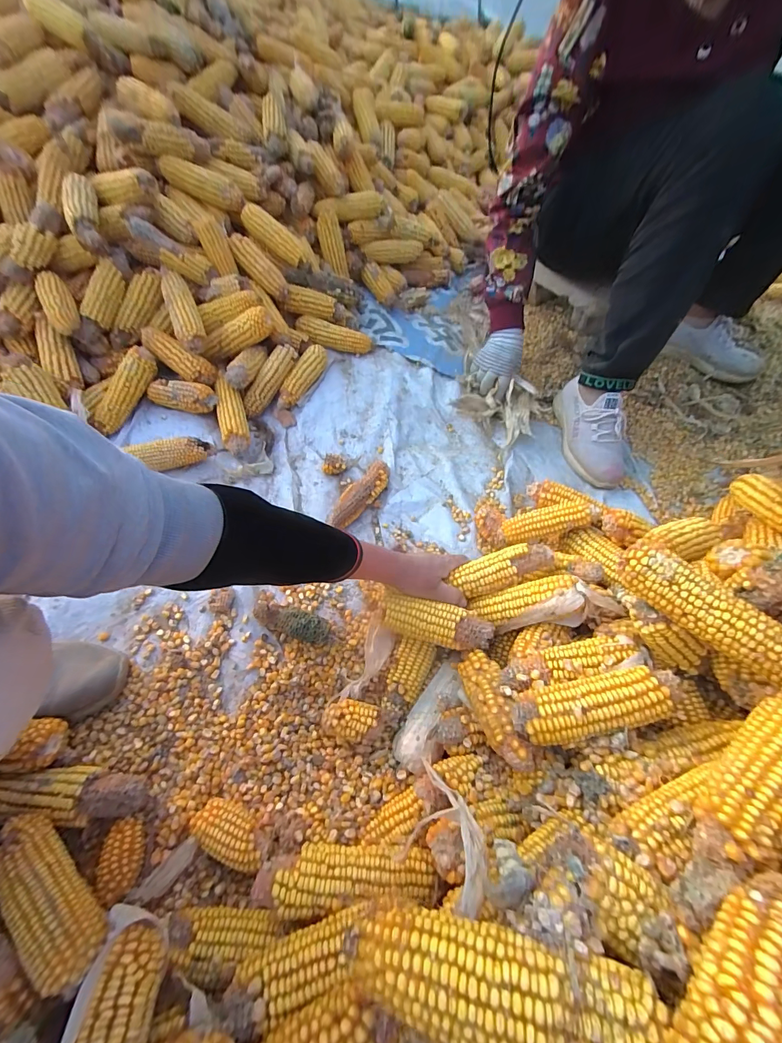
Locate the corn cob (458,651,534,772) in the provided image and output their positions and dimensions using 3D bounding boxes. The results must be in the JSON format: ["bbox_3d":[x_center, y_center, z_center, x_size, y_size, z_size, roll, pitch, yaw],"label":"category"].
[{"bbox_3d":[0.110,0.203,0.426,0.043,0.051,0.141,-6,25,-6],"label":"corn cob"}]

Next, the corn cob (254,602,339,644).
[{"bbox_3d":[-0.129,0.138,0.532,0.109,0.045,0.035,15,59,6],"label":"corn cob"}]

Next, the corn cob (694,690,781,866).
[{"bbox_3d":[0.251,0.158,0.259,0.148,0.033,0.035,-35,66,-22],"label":"corn cob"}]

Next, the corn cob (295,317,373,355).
[{"bbox_3d":[-0.123,-0.405,0.860,0.169,0.045,0.047,9,58,3],"label":"corn cob"}]

